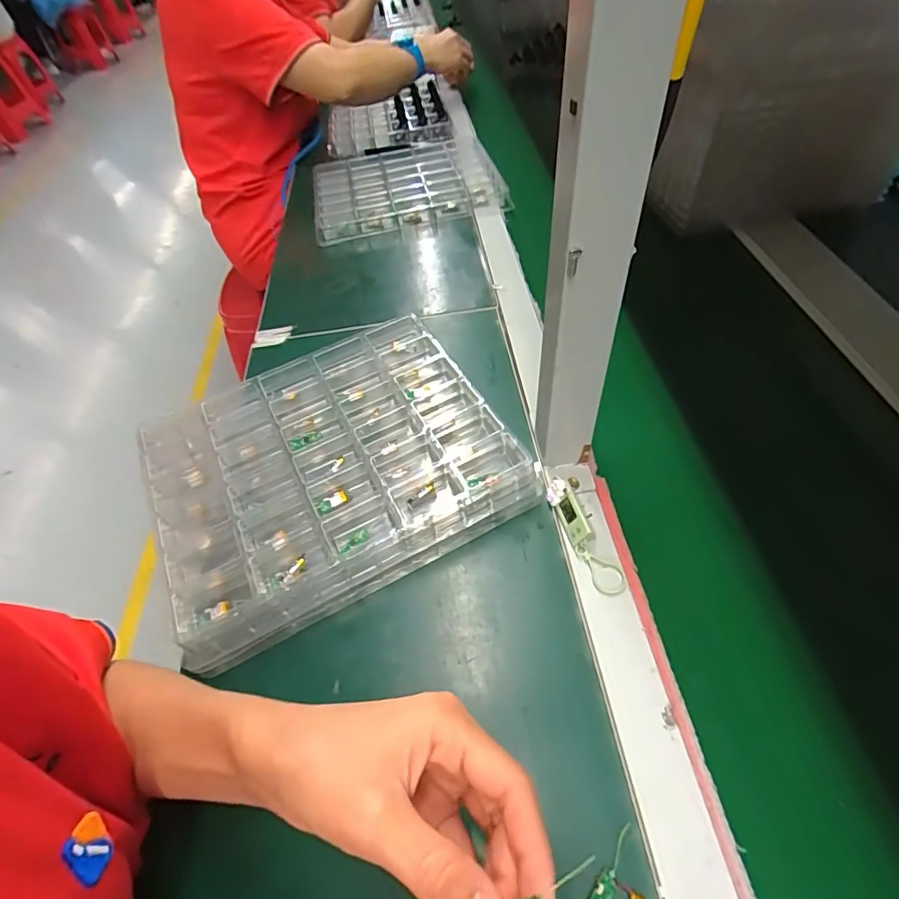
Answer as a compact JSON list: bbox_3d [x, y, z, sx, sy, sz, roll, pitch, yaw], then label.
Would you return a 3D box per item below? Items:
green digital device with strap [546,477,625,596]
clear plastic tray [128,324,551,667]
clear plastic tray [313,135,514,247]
[{"bbox_3d":[0.109,0.067,0.410,0.027,0.022,0.099,-17,52,-7],"label":"green digital device with strap"},{"bbox_3d":[-0.109,0.012,0.462,0.292,0.048,0.247,-25,53,-14],"label":"clear plastic tray"},{"bbox_3d":[-0.076,-0.439,0.837,0.293,0.032,0.251,-13,51,-4],"label":"clear plastic tray"}]

